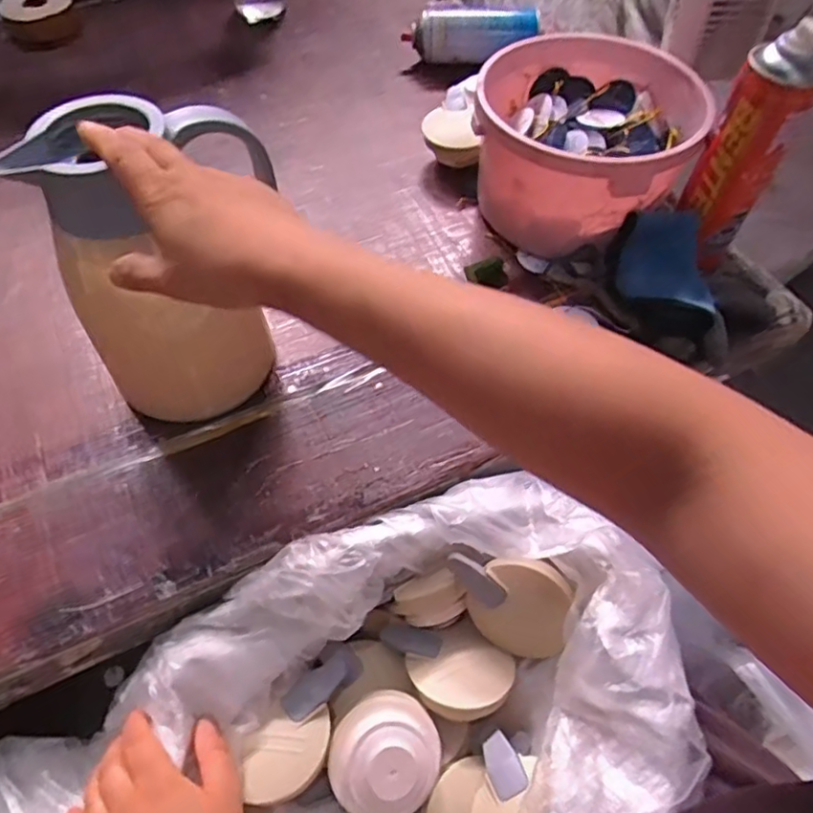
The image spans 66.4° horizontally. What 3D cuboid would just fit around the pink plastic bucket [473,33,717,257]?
[{"bbox_3d":[0.178,-0.262,0.652,0.210,0.146,0.209,0,56,0],"label":"pink plastic bucket"}]

